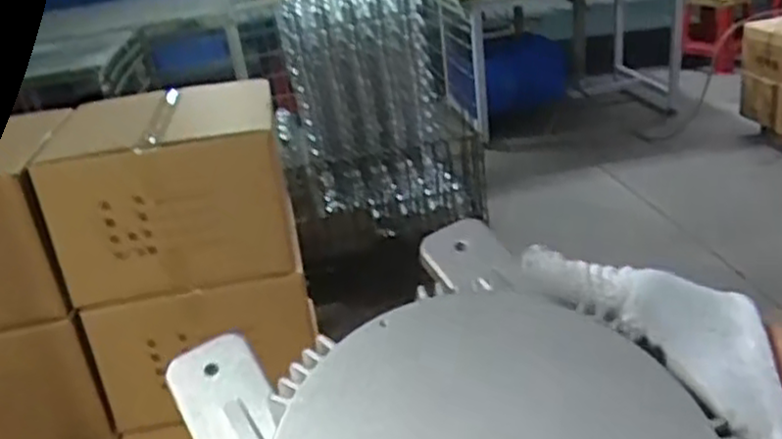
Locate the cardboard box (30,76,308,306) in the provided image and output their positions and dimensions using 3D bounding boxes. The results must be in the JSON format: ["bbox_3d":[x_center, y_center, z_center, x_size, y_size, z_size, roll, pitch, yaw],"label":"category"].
[{"bbox_3d":[-0.424,-0.073,1.454,0.405,0.278,0.371,-11,25,-8],"label":"cardboard box"}]

